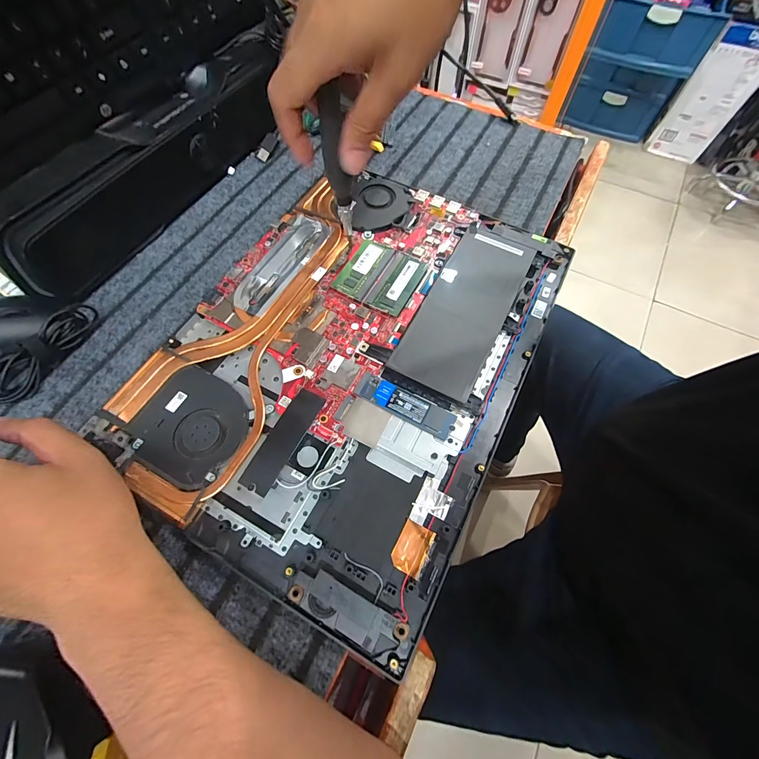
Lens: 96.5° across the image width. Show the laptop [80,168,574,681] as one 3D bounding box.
[{"bbox_3d":[-0.017,-0.037,0.299,0.281,0.025,0.379,27,66,11],"label":"laptop"}]

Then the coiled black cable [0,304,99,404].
[{"bbox_3d":[-0.294,-0.027,0.292,0.034,0.028,0.105,25,67,11],"label":"coiled black cable"}]

